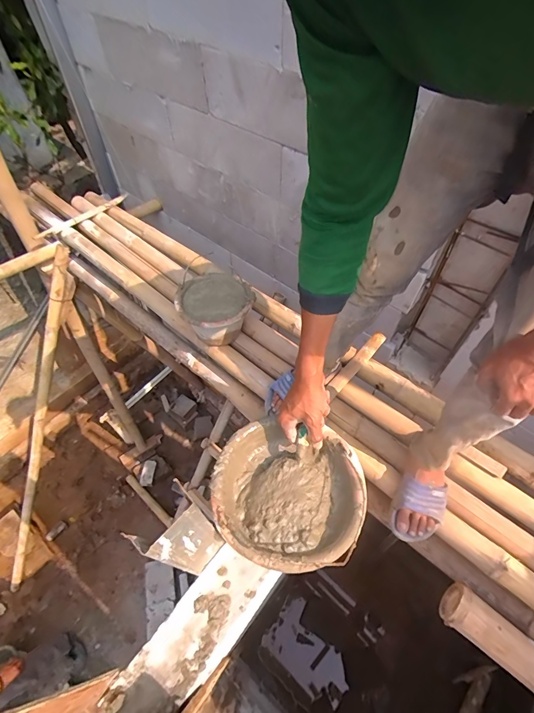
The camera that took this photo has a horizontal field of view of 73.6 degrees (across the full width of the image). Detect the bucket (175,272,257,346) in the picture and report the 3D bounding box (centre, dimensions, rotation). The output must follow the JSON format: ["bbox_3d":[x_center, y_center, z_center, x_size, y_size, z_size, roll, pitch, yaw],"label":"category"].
[{"bbox_3d":[-0.170,-0.141,1.214,0.231,0.176,0.220,0,54,0],"label":"bucket"}]

